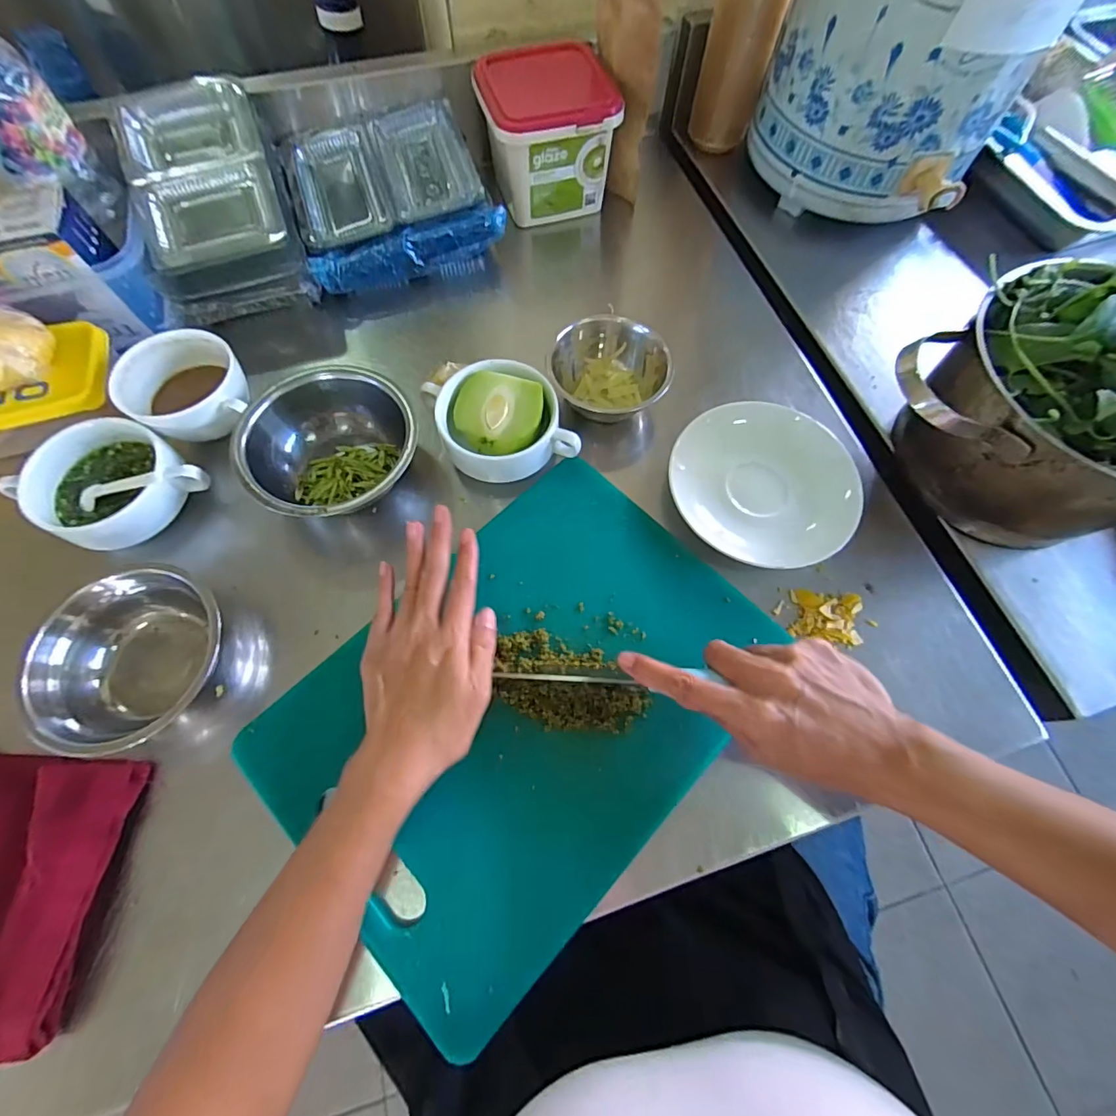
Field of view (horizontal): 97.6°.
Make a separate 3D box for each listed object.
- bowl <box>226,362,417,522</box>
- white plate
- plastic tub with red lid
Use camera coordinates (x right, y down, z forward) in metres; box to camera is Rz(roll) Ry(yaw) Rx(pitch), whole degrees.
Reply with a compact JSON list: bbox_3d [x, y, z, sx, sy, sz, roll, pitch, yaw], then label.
[{"bbox_3d":[-0.186,-0.088,0.406,0.141,0.062,0.116,-16,69,-7],"label":"bowl"},{"bbox_3d":[0.172,-0.063,0.409,0.135,0.029,0.150,-39,74,-15],"label":"white plate"},{"bbox_3d":[-0.012,-0.456,0.530,0.131,0.111,0.118,-10,69,-5],"label":"plastic tub with red lid"}]

